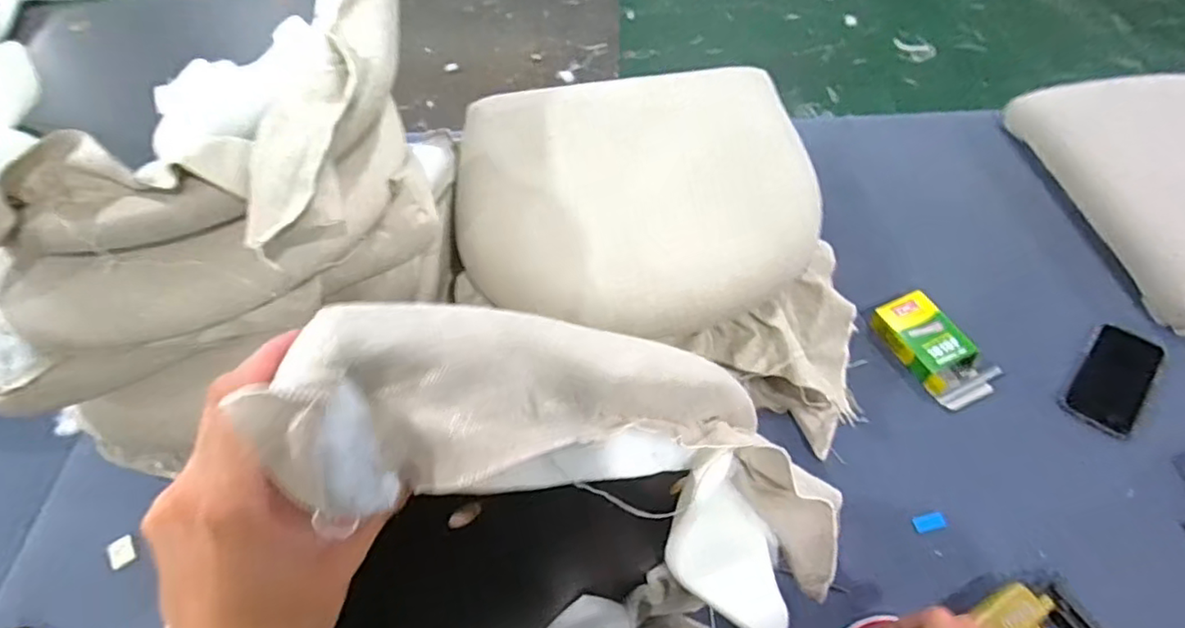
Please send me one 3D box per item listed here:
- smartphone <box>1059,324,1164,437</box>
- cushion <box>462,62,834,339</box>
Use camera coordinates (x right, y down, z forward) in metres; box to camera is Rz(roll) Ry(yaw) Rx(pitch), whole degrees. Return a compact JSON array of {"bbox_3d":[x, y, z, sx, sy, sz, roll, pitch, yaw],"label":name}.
[{"bbox_3d":[0.651,0.082,0.777,0.076,0.015,0.152,32,65,31],"label":"smartphone"},{"bbox_3d":[0.045,-0.175,0.772,0.443,0.071,0.445,-6,55,1],"label":"cushion"}]

